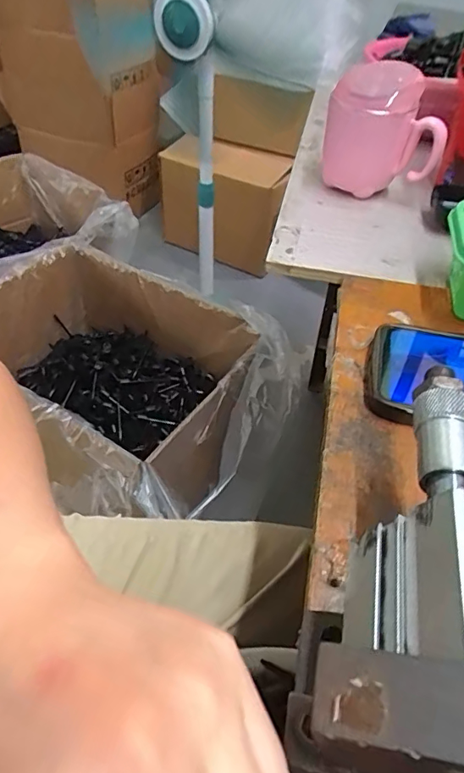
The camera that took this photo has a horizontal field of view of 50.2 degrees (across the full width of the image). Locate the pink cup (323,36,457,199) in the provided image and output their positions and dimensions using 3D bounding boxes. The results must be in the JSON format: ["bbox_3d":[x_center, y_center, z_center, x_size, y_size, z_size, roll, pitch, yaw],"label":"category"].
[{"bbox_3d":[0.144,-0.247,0.469,0.106,0.130,0.080,12,47,7],"label":"pink cup"}]

